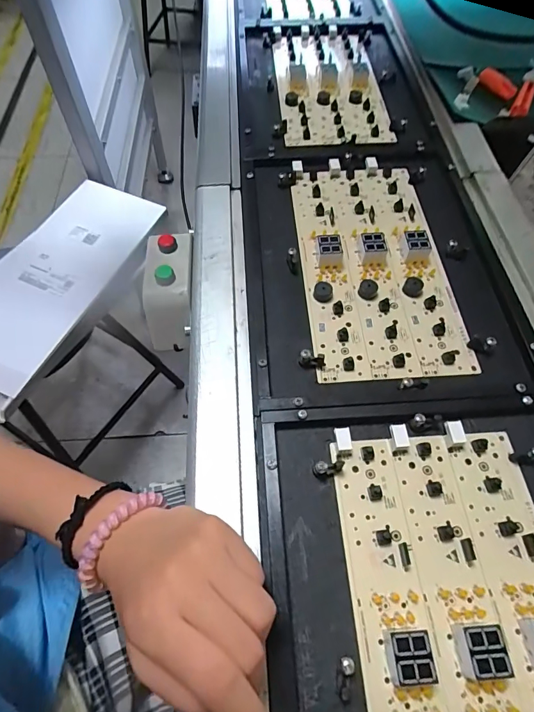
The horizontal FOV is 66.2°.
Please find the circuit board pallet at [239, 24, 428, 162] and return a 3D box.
[{"bbox_3d":[0.072,-0.358,0.544,0.214,0.023,0.325,0,60,2],"label":"circuit board pallet"}]

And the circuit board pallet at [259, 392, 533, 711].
[{"bbox_3d":[0.117,0.168,0.233,0.233,0.022,0.304,-4,59,0],"label":"circuit board pallet"}]

